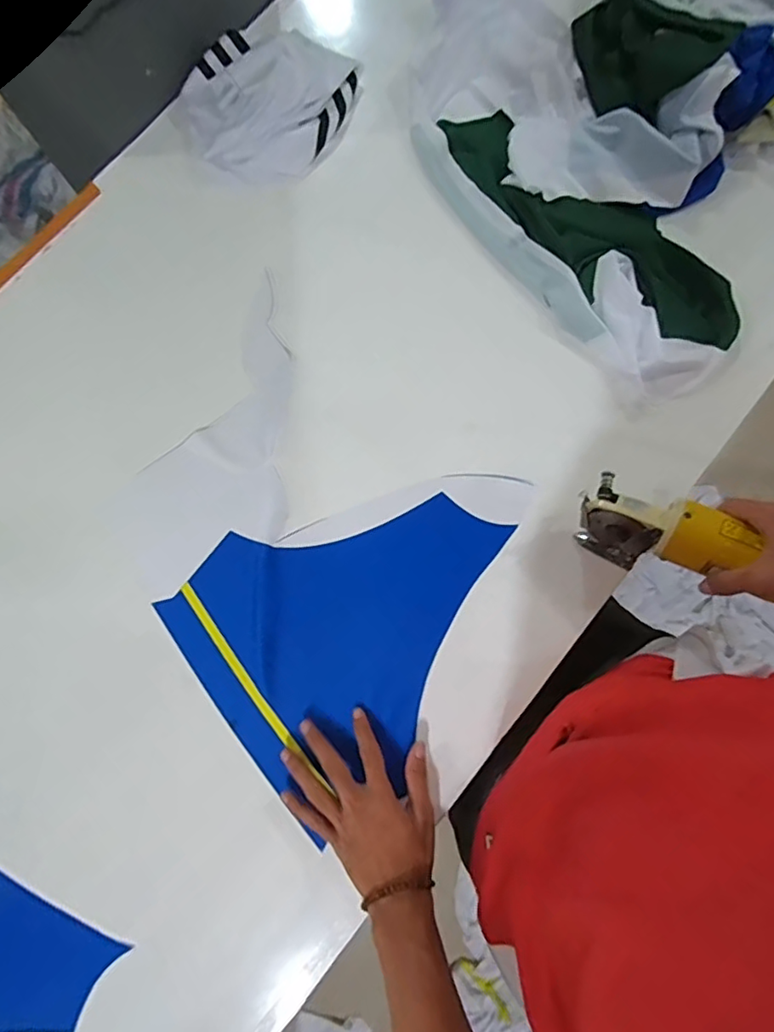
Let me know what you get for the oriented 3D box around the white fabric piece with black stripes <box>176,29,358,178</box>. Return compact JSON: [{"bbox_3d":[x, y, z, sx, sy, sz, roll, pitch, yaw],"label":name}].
[{"bbox_3d":[-0.143,-0.507,0.682,0.220,0.044,0.178,-44,81,-6],"label":"white fabric piece with black stripes"}]

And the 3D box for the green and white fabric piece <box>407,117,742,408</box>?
[{"bbox_3d":[0.213,-0.327,0.651,0.168,0.023,0.431,-42,81,-5],"label":"green and white fabric piece"}]

